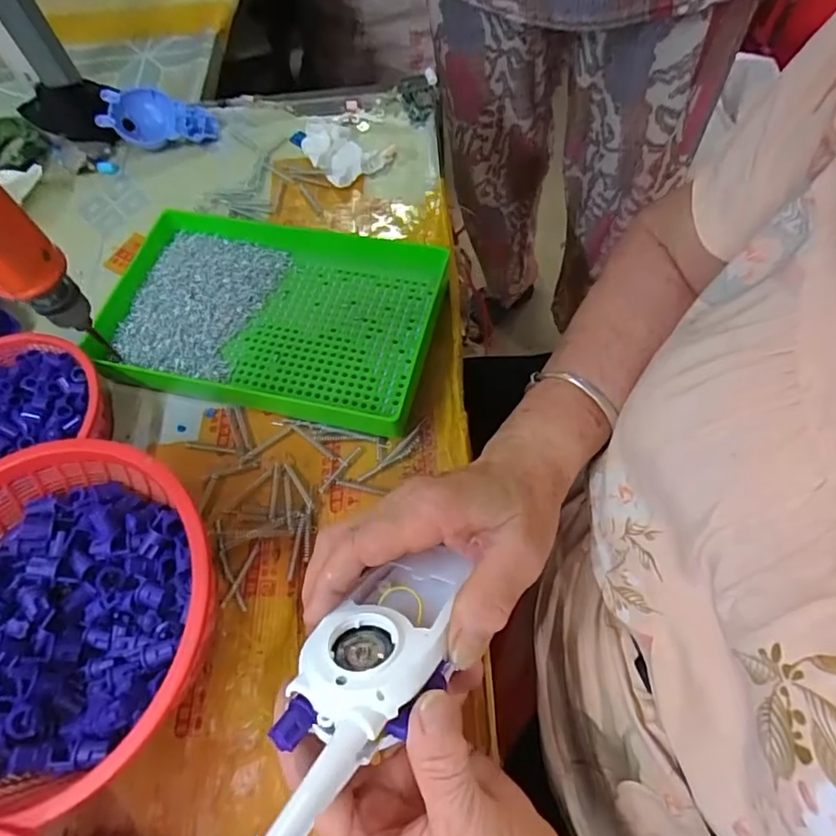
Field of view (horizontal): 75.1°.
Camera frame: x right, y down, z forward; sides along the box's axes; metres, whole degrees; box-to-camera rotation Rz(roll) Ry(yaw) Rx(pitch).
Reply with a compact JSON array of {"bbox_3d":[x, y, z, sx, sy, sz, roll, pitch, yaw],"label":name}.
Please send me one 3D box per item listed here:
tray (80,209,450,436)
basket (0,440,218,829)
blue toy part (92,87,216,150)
[{"bbox_3d":[-0.113,-0.078,0.413,0.248,0.036,0.155,12,64,9],"label":"tray"},{"bbox_3d":[-0.194,0.111,0.302,0.179,0.074,0.175,-11,63,-2],"label":"basket"},{"bbox_3d":[-0.250,-0.290,0.530,0.102,0.031,0.048,1,62,-12],"label":"blue toy part"}]

